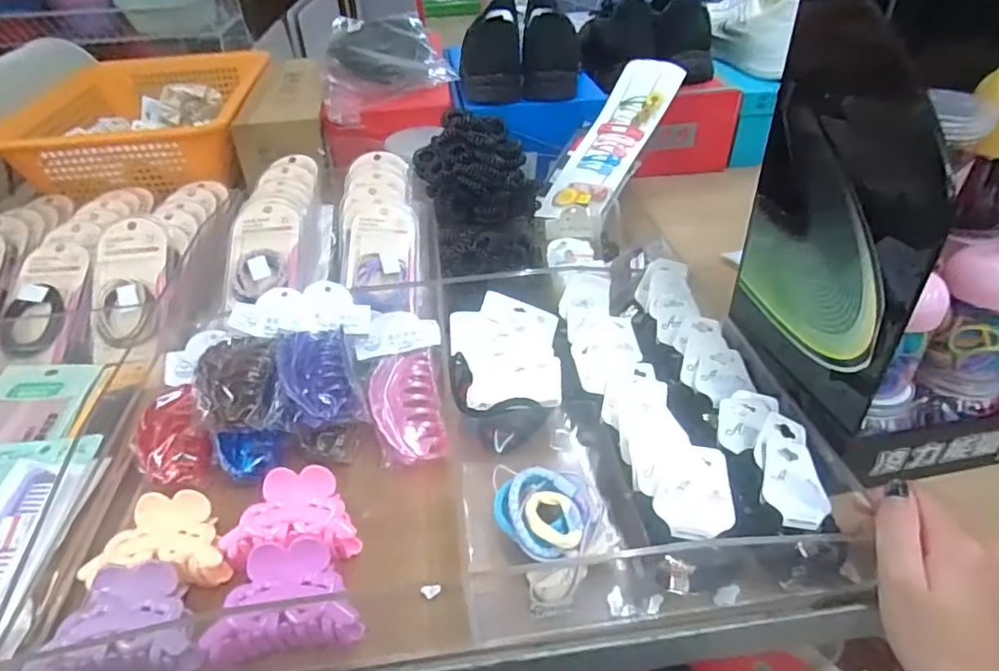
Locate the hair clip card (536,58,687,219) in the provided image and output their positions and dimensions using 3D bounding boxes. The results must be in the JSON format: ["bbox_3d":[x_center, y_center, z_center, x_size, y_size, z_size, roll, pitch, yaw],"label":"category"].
[{"bbox_3d":[0.138,-0.247,0.721,0.092,0.017,0.289,20,65,31],"label":"hair clip card"}]

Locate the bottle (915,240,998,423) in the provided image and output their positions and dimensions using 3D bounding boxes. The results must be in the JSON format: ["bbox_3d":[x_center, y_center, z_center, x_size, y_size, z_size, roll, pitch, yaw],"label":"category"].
[{"bbox_3d":[0.311,-0.006,0.383,0.039,0.132,0.049,-9,39,-6],"label":"bottle"}]

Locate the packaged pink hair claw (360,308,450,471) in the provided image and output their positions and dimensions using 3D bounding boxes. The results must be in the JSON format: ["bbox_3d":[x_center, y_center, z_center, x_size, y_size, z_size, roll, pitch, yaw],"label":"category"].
[{"bbox_3d":[-0.078,0.038,0.463,0.065,0.035,0.140,0,45,-8],"label":"packaged pink hair claw"}]

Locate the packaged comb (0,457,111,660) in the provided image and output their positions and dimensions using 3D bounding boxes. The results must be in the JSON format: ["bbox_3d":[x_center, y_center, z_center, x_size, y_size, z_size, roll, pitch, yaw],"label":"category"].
[{"bbox_3d":[-0.289,0.125,0.342,0.064,0.015,0.139,-8,39,-5],"label":"packaged comb"}]

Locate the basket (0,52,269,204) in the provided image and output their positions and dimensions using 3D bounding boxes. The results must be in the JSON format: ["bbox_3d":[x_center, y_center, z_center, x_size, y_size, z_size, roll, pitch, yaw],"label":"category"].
[{"bbox_3d":[-0.511,-0.329,0.859,0.295,0.071,0.390,-9,39,-7],"label":"basket"}]

